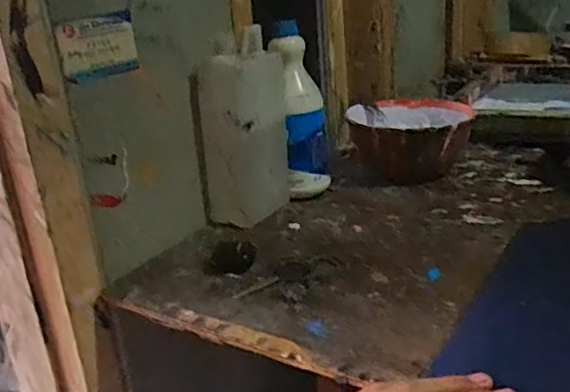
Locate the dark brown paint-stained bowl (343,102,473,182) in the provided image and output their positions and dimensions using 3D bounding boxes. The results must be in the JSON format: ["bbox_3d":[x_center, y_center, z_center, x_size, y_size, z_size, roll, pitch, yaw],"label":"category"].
[{"bbox_3d":[0.178,-0.083,0.843,0.164,0.078,0.158,-5,19,5],"label":"dark brown paint-stained bowl"}]

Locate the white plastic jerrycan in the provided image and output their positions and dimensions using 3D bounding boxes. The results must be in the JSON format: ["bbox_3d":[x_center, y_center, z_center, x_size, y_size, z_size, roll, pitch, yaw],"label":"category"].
[{"bbox_3d":[-0.047,-0.071,0.702,0.061,0.202,0.101,5,22,30],"label":"white plastic jerrycan"}]

